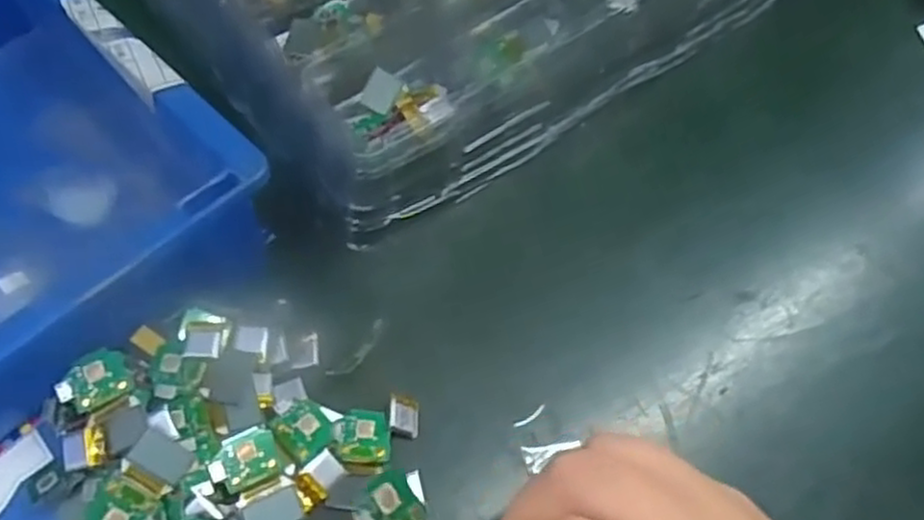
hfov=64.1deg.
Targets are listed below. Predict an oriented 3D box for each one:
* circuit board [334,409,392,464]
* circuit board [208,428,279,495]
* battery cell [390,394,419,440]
[{"bbox_3d":[-0.041,0.072,0.303,0.022,0.004,0.021,2,66,-9],"label":"circuit board"},{"bbox_3d":[-0.084,0.077,0.283,0.025,0.004,0.020,-18,75,-31],"label":"circuit board"},{"bbox_3d":[-0.024,0.065,0.308,0.015,0.004,0.016,24,51,-32],"label":"battery cell"}]

